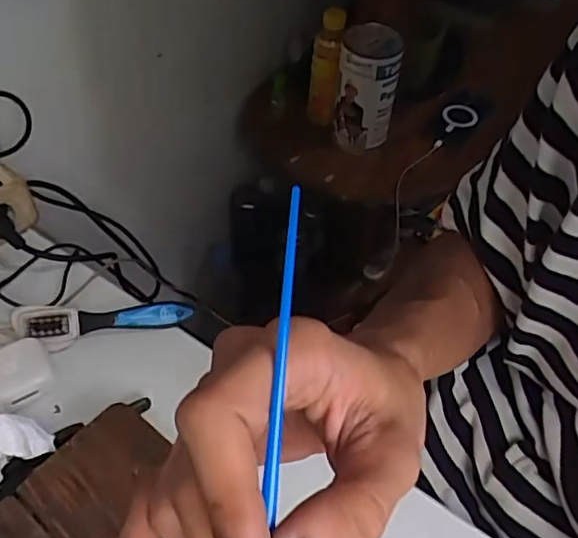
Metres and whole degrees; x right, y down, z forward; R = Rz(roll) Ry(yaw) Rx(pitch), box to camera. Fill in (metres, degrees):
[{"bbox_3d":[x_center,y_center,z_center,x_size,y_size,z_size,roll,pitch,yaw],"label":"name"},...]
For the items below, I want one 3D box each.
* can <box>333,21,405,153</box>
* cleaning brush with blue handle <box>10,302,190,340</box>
[{"bbox_3d":[0.112,-0.261,0.901,0.083,0.160,0.082,7,50,3],"label":"can"},{"bbox_3d":[-0.154,0.041,0.515,0.142,0.025,0.028,-8,51,-9],"label":"cleaning brush with blue handle"}]

